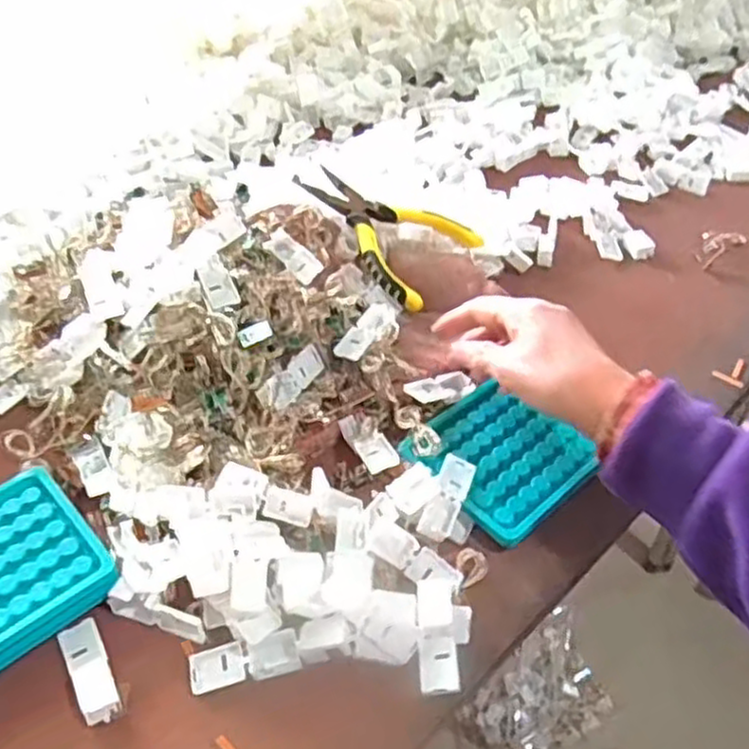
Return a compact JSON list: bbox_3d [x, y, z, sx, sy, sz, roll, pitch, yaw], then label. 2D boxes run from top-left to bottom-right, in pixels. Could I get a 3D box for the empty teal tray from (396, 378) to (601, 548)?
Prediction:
[{"bbox_3d":[0.080,0.053,0.475,0.095,0.016,0.097,-32,55,-29],"label":"empty teal tray"}]

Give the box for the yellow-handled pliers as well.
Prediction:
[{"bbox_3d":[0.001,-0.117,0.608,0.145,0.032,0.097,28,51,22],"label":"yellow-handled pliers"}]

